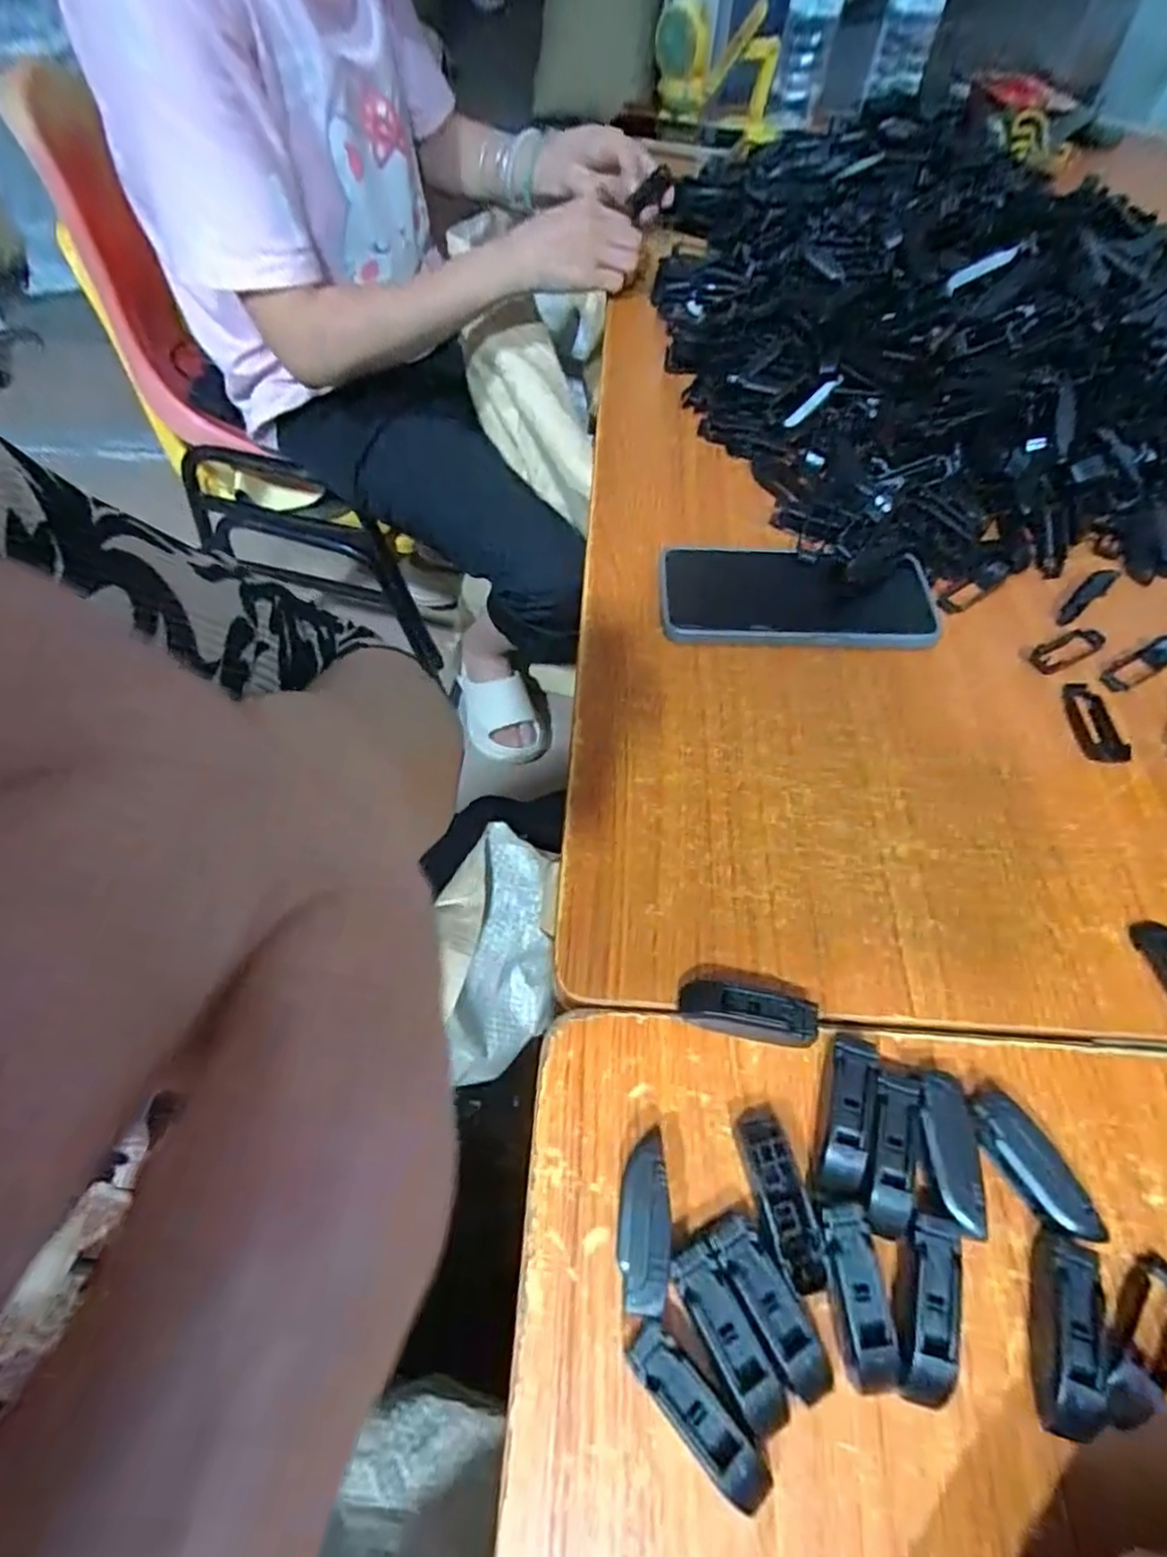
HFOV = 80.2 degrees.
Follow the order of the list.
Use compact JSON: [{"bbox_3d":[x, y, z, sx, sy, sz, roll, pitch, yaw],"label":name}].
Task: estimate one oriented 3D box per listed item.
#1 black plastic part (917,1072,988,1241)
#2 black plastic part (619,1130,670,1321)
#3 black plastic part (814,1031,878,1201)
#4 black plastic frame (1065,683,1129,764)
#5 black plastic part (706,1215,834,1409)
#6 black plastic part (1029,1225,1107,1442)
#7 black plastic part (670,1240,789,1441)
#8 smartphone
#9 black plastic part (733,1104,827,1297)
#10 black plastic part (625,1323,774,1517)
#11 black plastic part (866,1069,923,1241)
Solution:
[{"bbox_3d":[0.136,0.143,0.264,0.025,0.017,0.053,9,58,3],"label":"black plastic part"},{"bbox_3d":[0.021,0.158,0.249,0.017,0.017,0.054,4,58,1],"label":"black plastic part"},{"bbox_3d":[0.102,0.131,0.270,0.016,0.016,0.056,17,59,8],"label":"black plastic part"},{"bbox_3d":[0.282,-0.031,0.384,0.019,0.010,0.052,-2,58,-3],"label":"black plastic frame"},{"bbox_3d":[0.064,0.180,0.237,0.018,0.015,0.056,-26,63,-17],"label":"black plastic part"},{"bbox_3d":[0.166,0.189,0.237,0.018,0.016,0.055,12,59,5],"label":"black plastic part"},{"bbox_3d":[0.048,0.188,0.233,0.018,0.015,0.054,-24,62,-16],"label":"black plastic part"},{"bbox_3d":[0.131,-0.113,0.427,0.163,0.011,0.078,1,58,-1],"label":"smartphone"},{"bbox_3d":[0.072,0.154,0.255,0.016,0.015,0.058,-13,59,-10],"label":"black plastic part"},{"bbox_3d":[0.037,0.204,0.223,0.017,0.015,0.055,-39,67,-23],"label":"black plastic part"},{"bbox_3d":[0.116,0.142,0.264,0.017,0.016,0.055,15,59,7],"label":"black plastic part"}]

